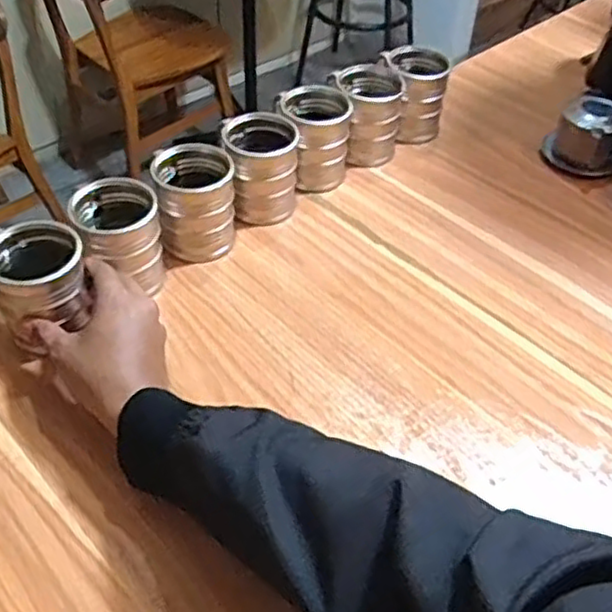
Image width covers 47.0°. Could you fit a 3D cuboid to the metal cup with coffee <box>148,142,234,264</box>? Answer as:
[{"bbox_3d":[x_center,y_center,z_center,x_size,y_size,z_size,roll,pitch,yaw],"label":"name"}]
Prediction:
[{"bbox_3d":[-0.104,-0.104,0.671,0.069,0.092,0.071,1,46,-1],"label":"metal cup with coffee"}]

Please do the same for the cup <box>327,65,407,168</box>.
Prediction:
[{"bbox_3d":[0.068,-0.212,0.792,0.081,0.091,0.081,1,46,-1],"label":"cup"}]

